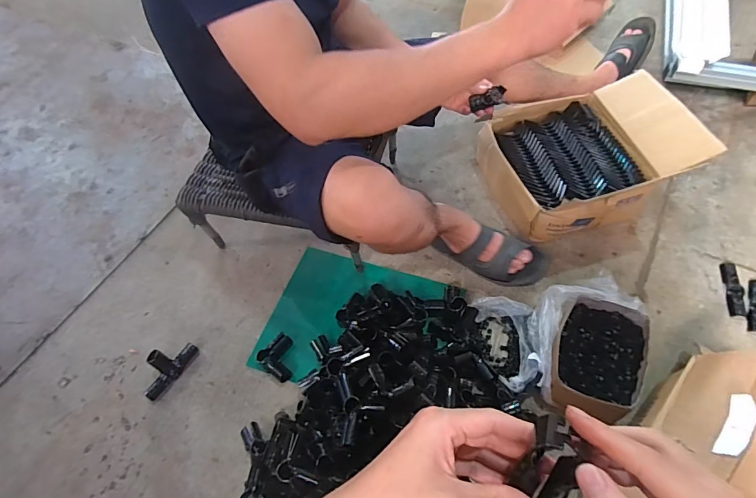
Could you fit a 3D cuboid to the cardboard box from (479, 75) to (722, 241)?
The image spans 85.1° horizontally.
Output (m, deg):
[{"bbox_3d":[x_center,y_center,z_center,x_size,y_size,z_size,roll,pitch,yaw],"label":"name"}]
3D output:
[{"bbox_3d":[0.497,-0.225,1.005,0.413,0.186,0.344,-12,57,-3],"label":"cardboard box"}]

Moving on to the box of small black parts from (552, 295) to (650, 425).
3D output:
[{"bbox_3d":[0.414,0.210,0.785,0.156,0.086,0.212,16,60,15],"label":"box of small black parts"}]

